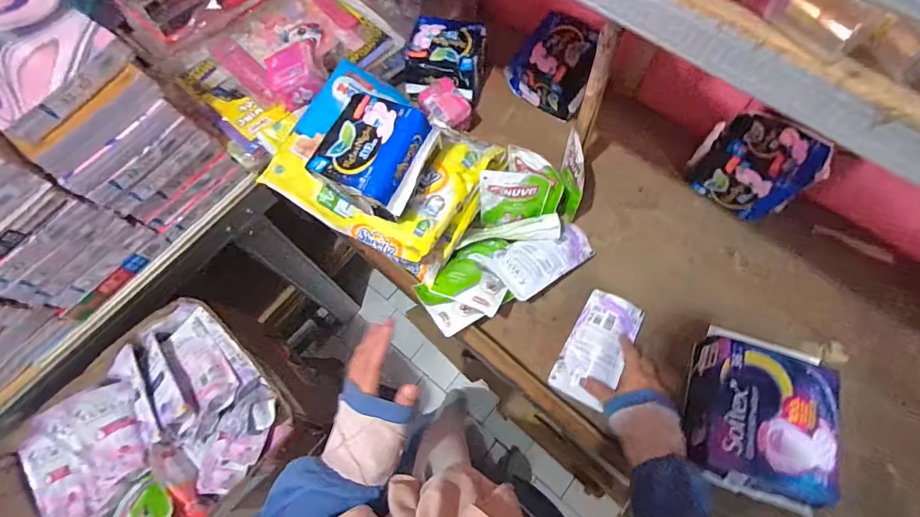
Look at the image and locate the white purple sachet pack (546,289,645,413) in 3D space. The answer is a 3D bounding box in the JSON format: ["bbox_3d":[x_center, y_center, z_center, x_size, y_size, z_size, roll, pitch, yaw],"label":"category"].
[{"bbox_3d":[0.191,0.124,0.617,0.080,0.019,0.154,31,80,13],"label":"white purple sachet pack"}]

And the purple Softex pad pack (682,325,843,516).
[{"bbox_3d":[0.368,0.200,0.549,0.145,0.079,0.177,15,69,8],"label":"purple Softex pad pack"}]

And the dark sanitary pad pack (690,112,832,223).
[{"bbox_3d":[0.416,-0.127,0.636,0.146,0.138,0.067,36,74,15],"label":"dark sanitary pad pack"}]

